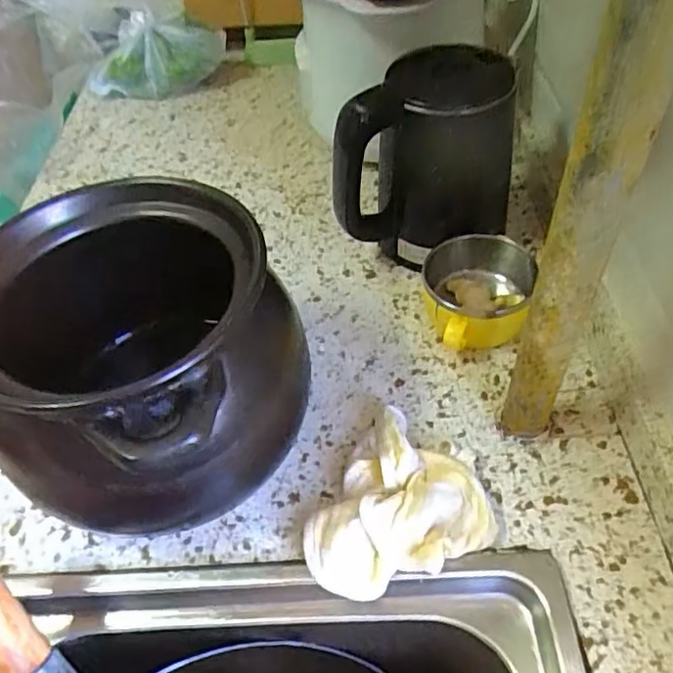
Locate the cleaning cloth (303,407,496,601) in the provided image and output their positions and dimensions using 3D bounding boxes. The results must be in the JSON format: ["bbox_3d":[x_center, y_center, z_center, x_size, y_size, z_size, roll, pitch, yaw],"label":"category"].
[{"bbox_3d":[0.041,0.124,0.412,0.106,0.030,0.124,31,59,28],"label":"cleaning cloth"}]

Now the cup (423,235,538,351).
[{"bbox_3d":[0.123,-0.034,0.521,0.094,0.052,0.097,-3,50,4],"label":"cup"}]

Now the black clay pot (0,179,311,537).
[{"bbox_3d":[-0.137,0.024,0.426,0.201,0.168,0.208,-3,49,4],"label":"black clay pot"}]

